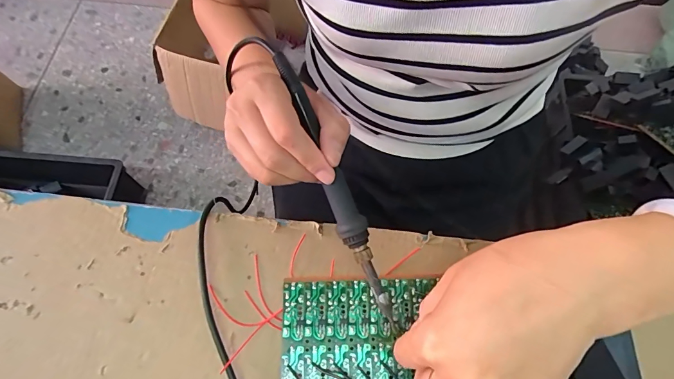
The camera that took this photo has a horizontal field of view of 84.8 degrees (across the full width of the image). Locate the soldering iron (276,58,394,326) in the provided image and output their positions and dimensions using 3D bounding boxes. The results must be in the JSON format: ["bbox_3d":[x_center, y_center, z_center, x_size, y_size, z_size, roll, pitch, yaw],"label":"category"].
[{"bbox_3d":[0.001,0.003,0.262,0.018,0.013,0.209,-23,92,-10],"label":"soldering iron"}]

